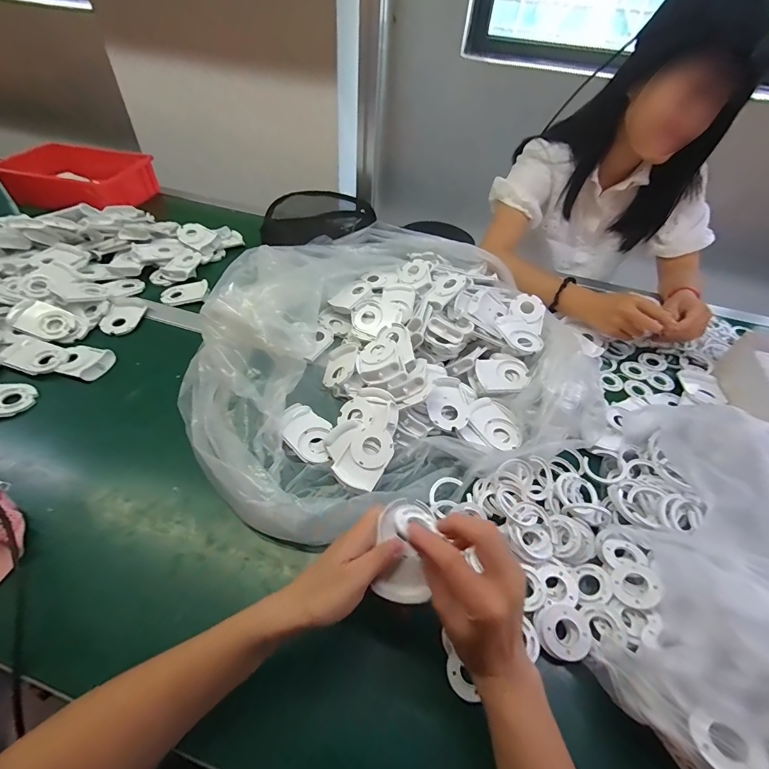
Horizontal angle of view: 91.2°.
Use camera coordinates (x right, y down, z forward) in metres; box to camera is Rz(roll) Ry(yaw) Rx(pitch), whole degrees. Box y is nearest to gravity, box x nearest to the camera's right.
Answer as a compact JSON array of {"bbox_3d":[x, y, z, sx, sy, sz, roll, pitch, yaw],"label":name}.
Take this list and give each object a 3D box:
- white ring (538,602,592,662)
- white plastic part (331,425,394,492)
[{"bbox_3d":[0.178,0.241,0.373,0.046,0.016,0.050,3,46,-3],"label":"white ring"},{"bbox_3d":[-0.022,0.090,0.469,0.056,0.010,0.079,31,76,20],"label":"white plastic part"}]

